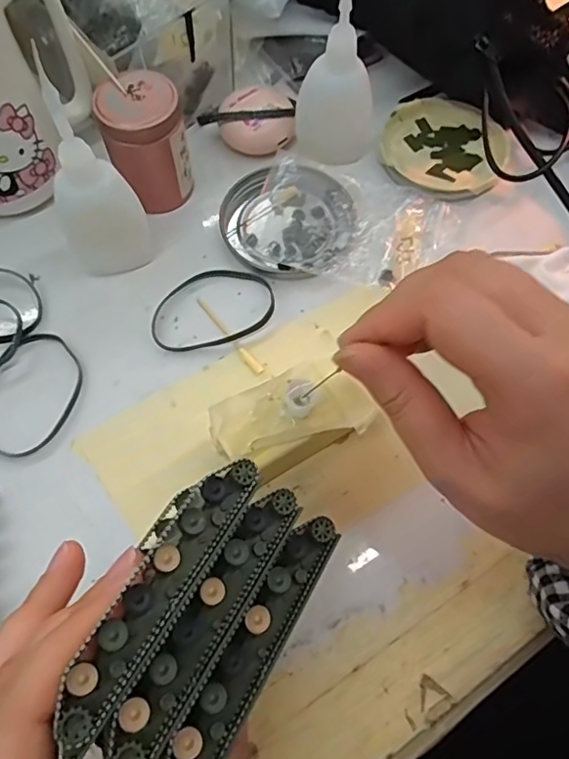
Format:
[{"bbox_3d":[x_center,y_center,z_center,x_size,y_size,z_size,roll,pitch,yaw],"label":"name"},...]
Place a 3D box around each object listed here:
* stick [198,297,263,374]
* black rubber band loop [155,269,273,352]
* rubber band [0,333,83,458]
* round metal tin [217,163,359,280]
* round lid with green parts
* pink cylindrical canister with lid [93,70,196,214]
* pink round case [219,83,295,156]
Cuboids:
[{"bbox_3d":[-0.031,-0.026,0.306,0.005,0.004,0.059,-34,71,-15],"label":"stick"},{"bbox_3d":[-0.041,-0.041,0.312,0.069,0.004,0.047,-13,67,-7],"label":"black rubber band loop"},{"bbox_3d":[-0.132,0.007,0.288,0.049,0.004,0.064,32,70,12],"label":"rubber band"},{"bbox_3d":[0.003,-0.095,0.330,0.076,0.013,0.076,0,66,-1],"label":"round metal tin"},{"bbox_3d":[0.100,-0.147,0.355,0.078,0.014,0.077,0,66,-1],"label":"round lid with green parts"},{"bbox_3d":[-0.077,-0.132,0.317,0.043,0.060,0.040,0,66,-1],"label":"pink cylindrical canister with lid"},{"bbox_3d":[-0.017,-0.164,0.352,0.045,0.018,0.044,0,66,-1],"label":"pink round case"}]

